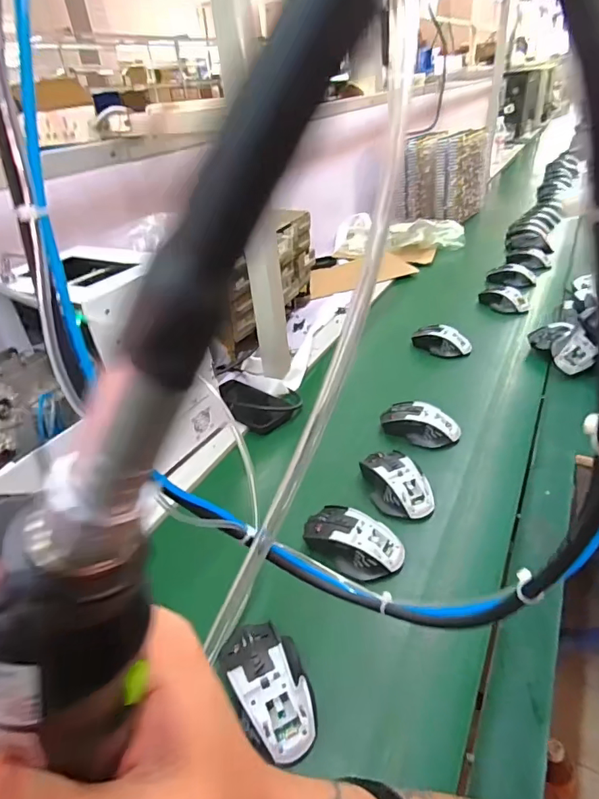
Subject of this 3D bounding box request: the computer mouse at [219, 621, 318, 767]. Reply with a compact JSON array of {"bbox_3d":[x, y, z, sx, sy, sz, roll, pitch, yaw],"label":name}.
[{"bbox_3d":[-0.025,0.250,0.418,0.065,0.033,0.112,-18,36,-20],"label":"computer mouse"}]

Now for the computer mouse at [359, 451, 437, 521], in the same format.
[{"bbox_3d":[0.127,0.112,0.622,0.068,0.043,0.099,-10,34,-10],"label":"computer mouse"}]

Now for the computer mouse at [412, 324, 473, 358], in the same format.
[{"bbox_3d":[0.282,-0.118,0.940,0.110,0.039,0.062,6,35,14],"label":"computer mouse"}]

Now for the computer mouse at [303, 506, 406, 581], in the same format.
[{"bbox_3d":[0.061,0.168,0.549,0.115,0.048,0.067,12,36,22],"label":"computer mouse"}]

